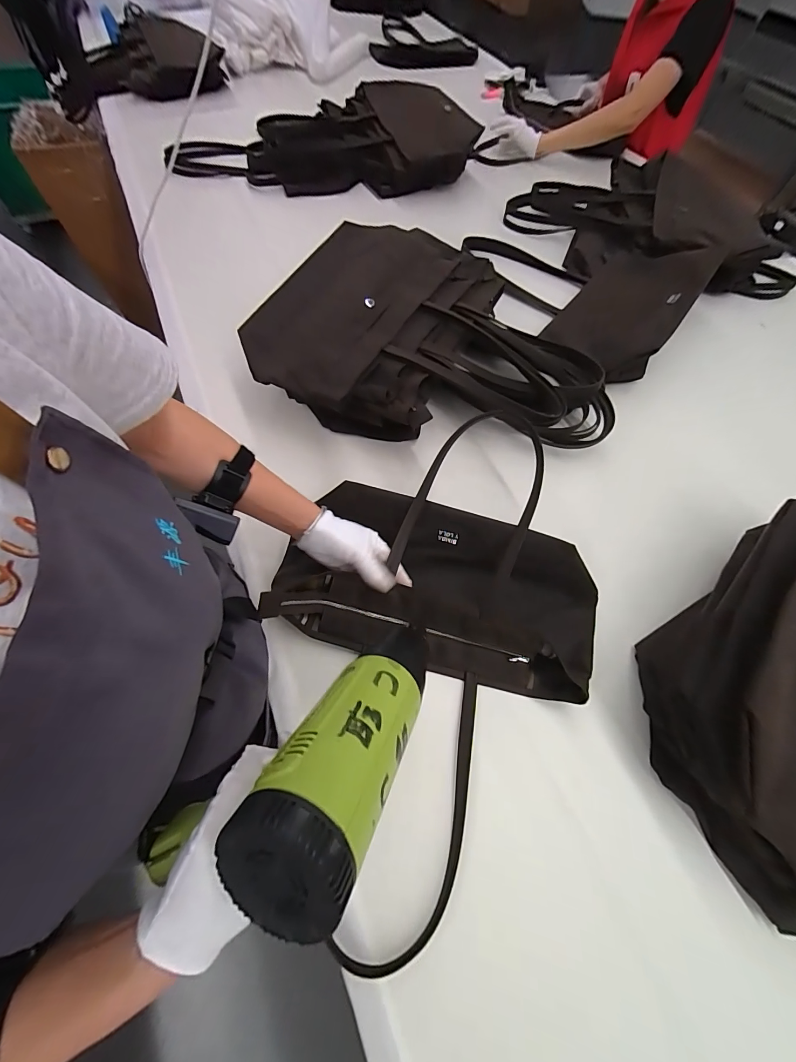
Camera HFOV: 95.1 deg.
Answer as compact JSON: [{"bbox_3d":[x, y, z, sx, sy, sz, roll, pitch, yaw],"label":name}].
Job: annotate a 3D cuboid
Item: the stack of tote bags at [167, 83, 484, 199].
[{"bbox_3d":[-0.202,-1.059,0.982,0.779,0.096,0.415,-6,65,-5],"label":"stack of tote bags"}]

